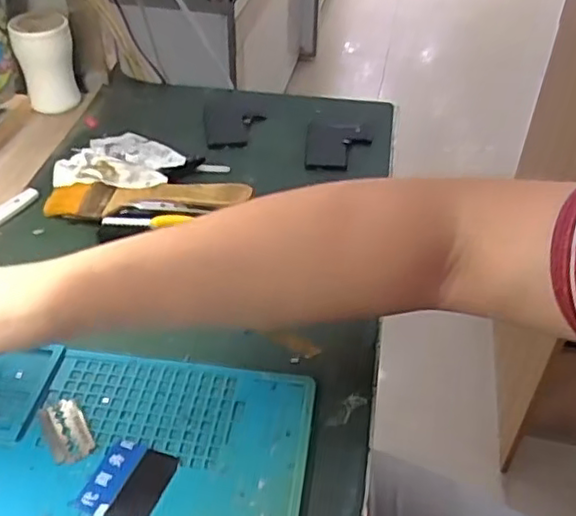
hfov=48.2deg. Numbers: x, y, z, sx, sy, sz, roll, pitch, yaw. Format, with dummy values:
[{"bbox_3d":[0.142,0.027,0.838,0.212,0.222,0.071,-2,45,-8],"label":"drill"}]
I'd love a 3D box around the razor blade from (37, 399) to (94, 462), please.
[{"bbox_3d":[-0.125,0.096,0.363,0.021,0.004,0.042,-20,46,-23],"label":"razor blade"}]

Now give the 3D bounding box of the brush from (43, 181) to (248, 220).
[{"bbox_3d":[-0.113,-0.046,0.509,0.163,0.028,0.036,5,42,3],"label":"brush"}]

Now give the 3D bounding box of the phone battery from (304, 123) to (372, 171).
[{"bbox_3d":[0.046,-0.105,0.591,0.057,0.008,0.075,5,42,3],"label":"phone battery"}]

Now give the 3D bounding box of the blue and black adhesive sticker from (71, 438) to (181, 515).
[{"bbox_3d":[-0.085,0.119,0.342,0.037,0.004,0.045,22,44,9],"label":"blue and black adhesive sticker"}]

